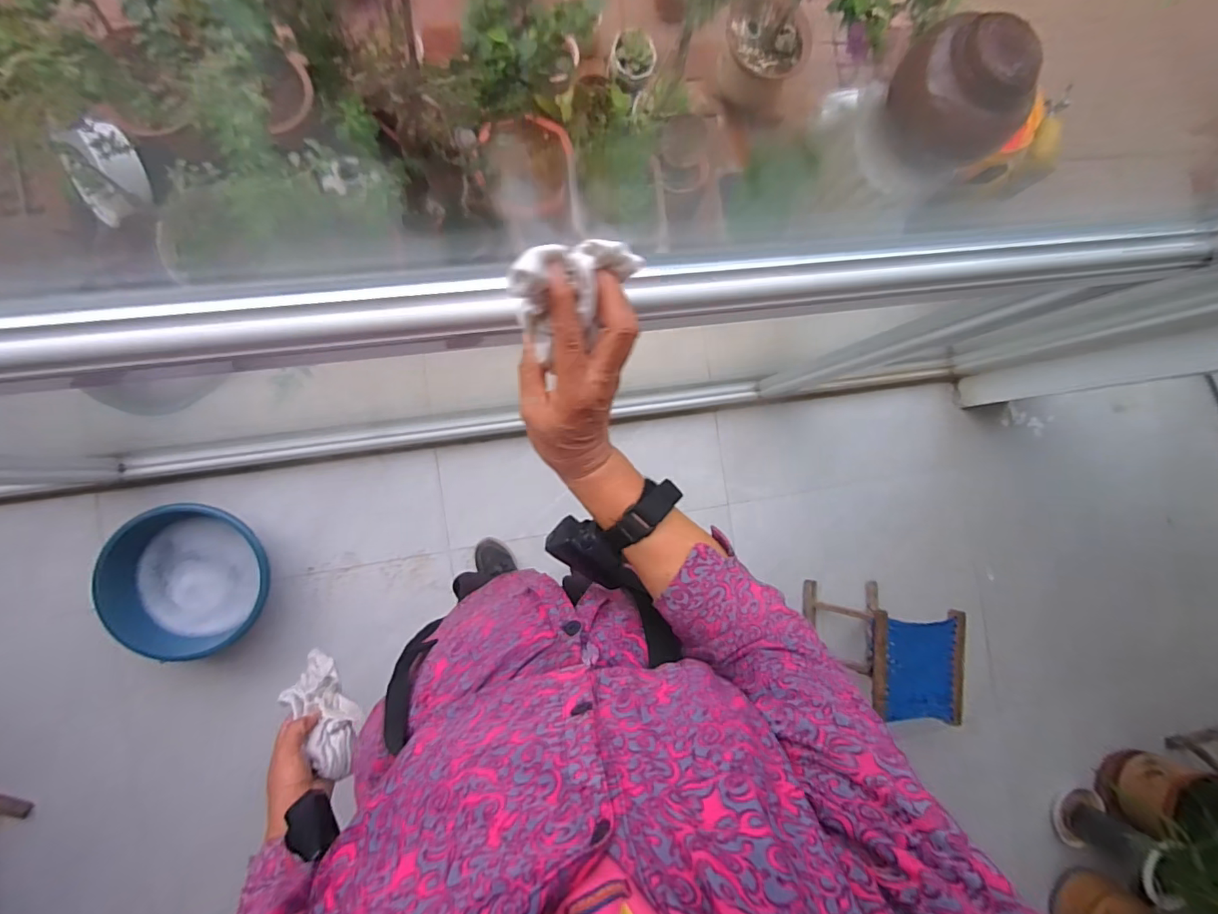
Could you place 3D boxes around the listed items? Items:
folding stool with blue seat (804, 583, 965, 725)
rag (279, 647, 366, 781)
[{"bbox_3d":[0.740,0.524,1.421,0.255,0.335,0.279,5,88,-9],"label":"folding stool with blue seat"},{"bbox_3d":[-0.355,0.310,0.635,0.055,0.052,0.167,-36,58,-8],"label":"rag"}]

